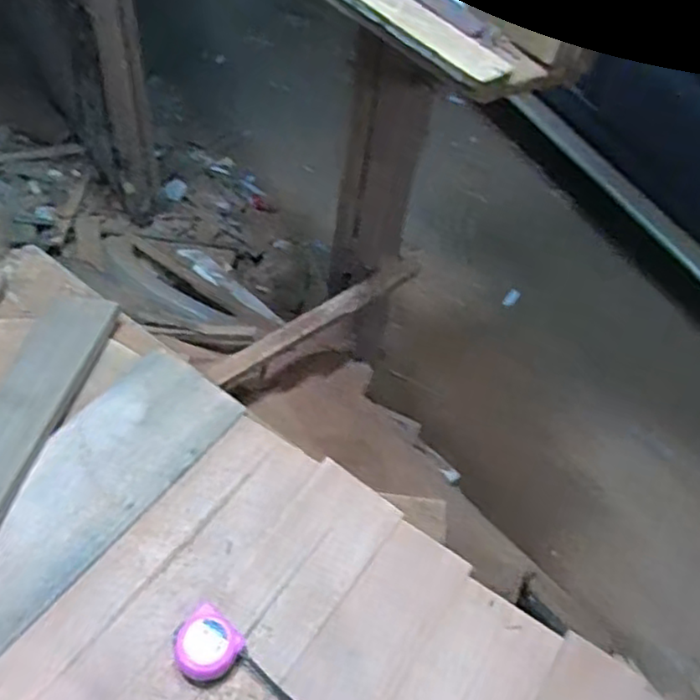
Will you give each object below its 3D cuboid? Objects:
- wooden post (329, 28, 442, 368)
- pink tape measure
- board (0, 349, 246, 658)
[{"bbox_3d":[0.044,-0.252,1.262,0.098,0.642,0.147,-24,61,-21],"label":"wooden post"},{"bbox_3d":[-0.155,0.321,0.714,0.064,0.045,0.063,36,59,18],"label":"pink tape measure"},{"bbox_3d":[-0.340,0.175,0.840,0.169,0.015,0.436,30,55,18],"label":"board"}]

